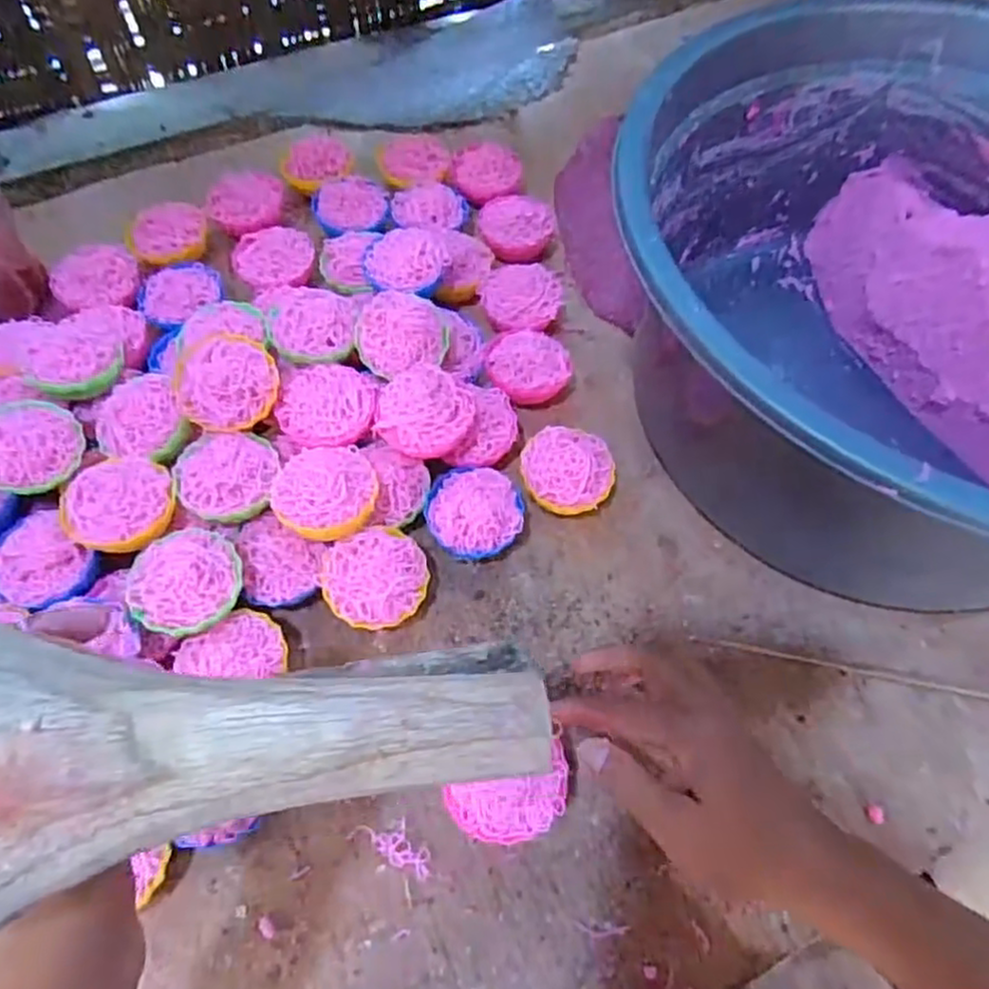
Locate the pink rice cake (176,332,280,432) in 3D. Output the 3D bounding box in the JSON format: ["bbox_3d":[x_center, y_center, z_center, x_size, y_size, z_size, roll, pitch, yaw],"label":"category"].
[{"bbox_3d":[-0.167,-0.071,0.438,0.059,0.025,0.061,-26,67,-14],"label":"pink rice cake"}]

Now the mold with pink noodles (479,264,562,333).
[{"bbox_3d":[0.020,-0.144,0.541,0.060,0.030,0.066,0,61,0],"label":"mold with pink noodles"}]

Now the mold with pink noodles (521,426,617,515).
[{"bbox_3d":[0.048,-0.013,0.467,0.059,0.035,0.060,0,61,0],"label":"mold with pink noodles"}]

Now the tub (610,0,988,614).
[{"bbox_3d":[0.268,-0.112,0.446,0.396,0.186,0.383,0,61,0],"label":"tub"}]

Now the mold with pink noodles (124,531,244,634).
[{"bbox_3d":[-0.175,0.047,0.394,0.057,0.018,0.064,-7,61,-3],"label":"mold with pink noodles"}]

